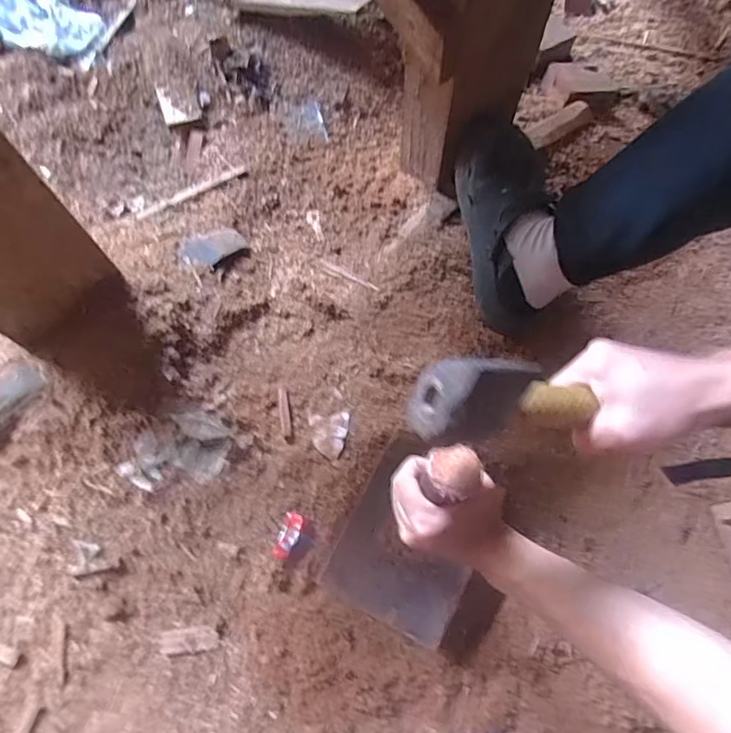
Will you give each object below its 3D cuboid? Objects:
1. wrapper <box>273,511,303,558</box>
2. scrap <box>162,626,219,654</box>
[{"bbox_3d":[-0.085,0.187,0.565,0.022,0.009,0.048,17,71,4],"label":"wrapper"},{"bbox_3d":[-0.190,0.297,0.551,0.063,0.008,0.025,-7,72,-4],"label":"scrap"}]

